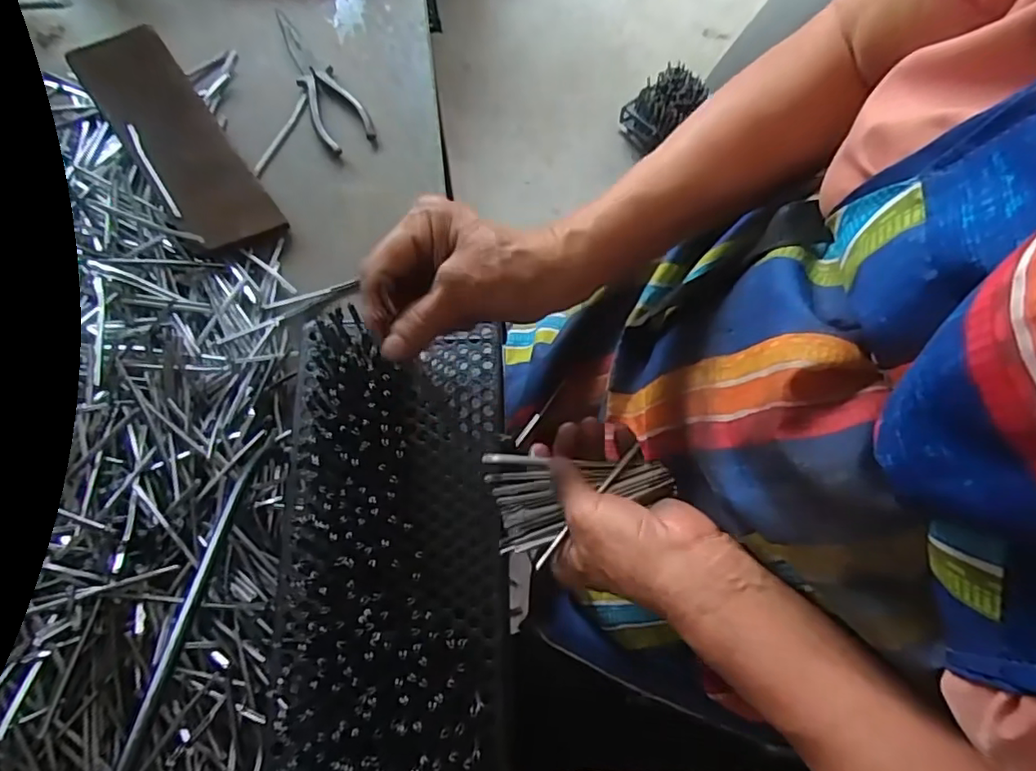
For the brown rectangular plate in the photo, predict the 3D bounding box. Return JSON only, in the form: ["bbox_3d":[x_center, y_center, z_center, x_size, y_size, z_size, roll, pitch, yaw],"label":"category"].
[{"bbox_3d":[-0.316,-0.228,0.544,0.081,0.021,0.253,-35,81,-16],"label":"brown rectangular plate"}]

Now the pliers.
[{"bbox_3d":[-0.196,-0.304,0.585,0.049,0.008,0.174,-26,74,-7],"label":"pliers"}]

